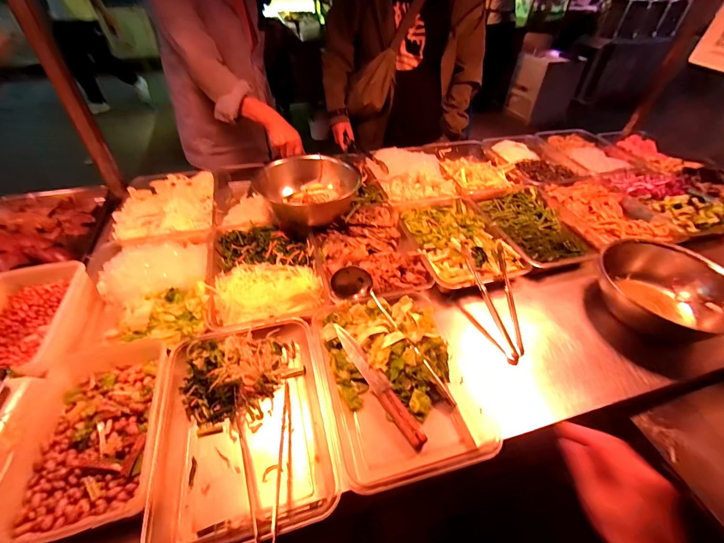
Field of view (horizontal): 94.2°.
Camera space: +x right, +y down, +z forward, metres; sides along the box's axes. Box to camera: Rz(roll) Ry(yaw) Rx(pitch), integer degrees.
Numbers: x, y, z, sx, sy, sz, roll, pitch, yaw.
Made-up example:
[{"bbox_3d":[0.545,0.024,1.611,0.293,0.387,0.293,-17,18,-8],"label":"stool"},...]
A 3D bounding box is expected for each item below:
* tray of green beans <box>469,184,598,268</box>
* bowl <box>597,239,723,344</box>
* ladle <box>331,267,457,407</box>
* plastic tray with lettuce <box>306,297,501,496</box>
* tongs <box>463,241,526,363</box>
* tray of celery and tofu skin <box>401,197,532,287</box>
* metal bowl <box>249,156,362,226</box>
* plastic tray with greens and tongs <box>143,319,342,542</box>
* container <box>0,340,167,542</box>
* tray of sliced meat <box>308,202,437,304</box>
[{"bbox_3d":[0.502,-0.132,0.991,0.260,0.043,0.342,-14,47,-15],"label":"tray of green beans"},{"bbox_3d":[0.696,0.040,0.801,0.276,0.116,0.261,1,44,-1],"label":"bowl"},{"bbox_3d":[0.073,0.111,0.688,0.338,0.091,0.073,35,54,30],"label":"ladle"},{"bbox_3d":[0.061,0.201,0.641,0.268,0.065,0.356,-11,46,-12],"label":"plastic tray with lettuce"},{"bbox_3d":[0.315,0.062,0.779,0.100,0.047,0.294,-5,67,-6],"label":"tongs"},{"bbox_3d":[0.258,-0.094,0.928,0.257,0.051,0.355,-11,46,-12],"label":"tray of celery and tofu skin"},{"bbox_3d":[-0.142,-0.224,0.965,0.239,0.119,0.239,1,44,-1],"label":"metal bowl"},{"bbox_3d":[-0.198,0.259,0.585,0.273,0.075,0.364,-9,45,-11],"label":"plastic tray with greens and tongs"},{"bbox_3d":[-0.425,0.252,0.546,0.200,0.065,0.302,-8,45,-9],"label":"container"},{"bbox_3d":[0.008,-0.053,0.887,0.254,0.046,0.341,-11,46,-12],"label":"tray of sliced meat"}]

